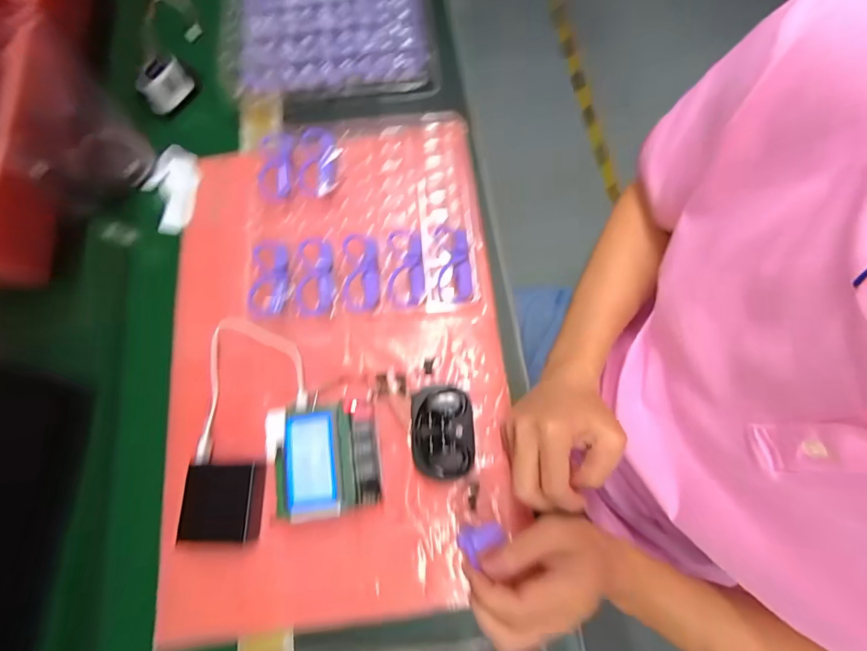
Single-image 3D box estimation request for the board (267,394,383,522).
[{"bbox_3d":[-0.098,0.120,0.383,0.093,0.044,0.100,-7,74,-1],"label":"board"}]

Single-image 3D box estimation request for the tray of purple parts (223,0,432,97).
[{"bbox_3d":[-0.139,-0.416,0.540,0.257,0.025,0.253,-6,76,-1],"label":"tray of purple parts"}]

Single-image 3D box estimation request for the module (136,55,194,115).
[{"bbox_3d":[-0.355,-0.319,0.546,0.066,0.048,0.030,-38,48,1],"label":"module"}]

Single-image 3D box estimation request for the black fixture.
[{"bbox_3d":[0.009,0.101,0.397,0.057,0.029,0.081,-2,76,0],"label":"black fixture"}]

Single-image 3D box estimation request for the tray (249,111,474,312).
[{"bbox_3d":[-0.081,-0.130,0.460,0.252,0.026,0.239,-4,76,0],"label":"tray"}]

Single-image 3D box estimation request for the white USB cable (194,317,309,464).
[{"bbox_3d":[-0.177,0.062,0.415,0.106,0.021,0.139,-1,75,-1],"label":"white USB cable"}]

